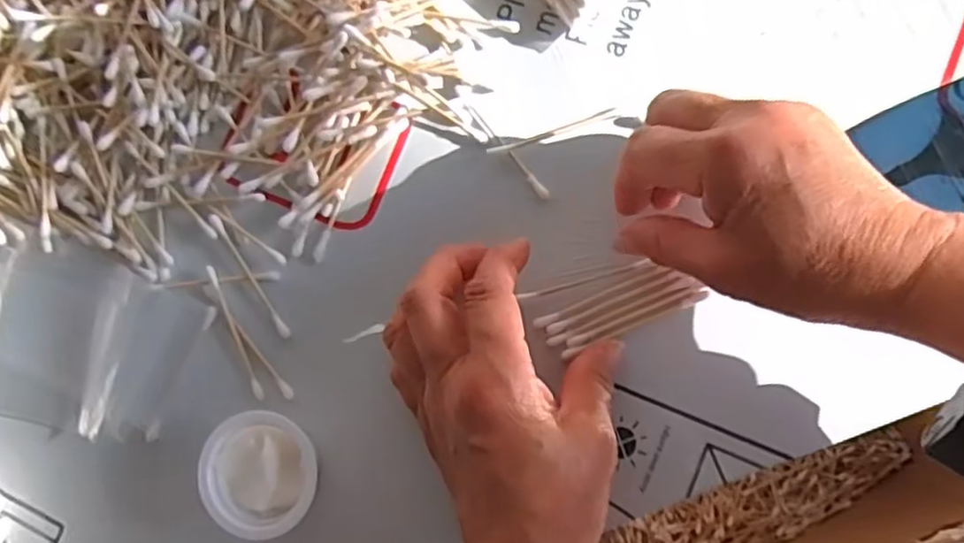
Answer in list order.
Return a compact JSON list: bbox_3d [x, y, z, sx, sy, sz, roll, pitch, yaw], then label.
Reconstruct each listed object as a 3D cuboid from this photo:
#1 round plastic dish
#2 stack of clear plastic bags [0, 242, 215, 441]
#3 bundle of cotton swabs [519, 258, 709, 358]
[{"bbox_3d":[-0.100,0.092,0.315,0.053,0.032,0.053,-1,82,9],"label":"round plastic dish"},{"bbox_3d":[-0.228,0.034,0.347,0.162,0.009,0.093,13,88,6],"label":"stack of clear plastic bags"},{"bbox_3d":[0.062,0.014,0.312,0.075,0.004,0.032,-18,85,1],"label":"bundle of cotton swabs"}]

